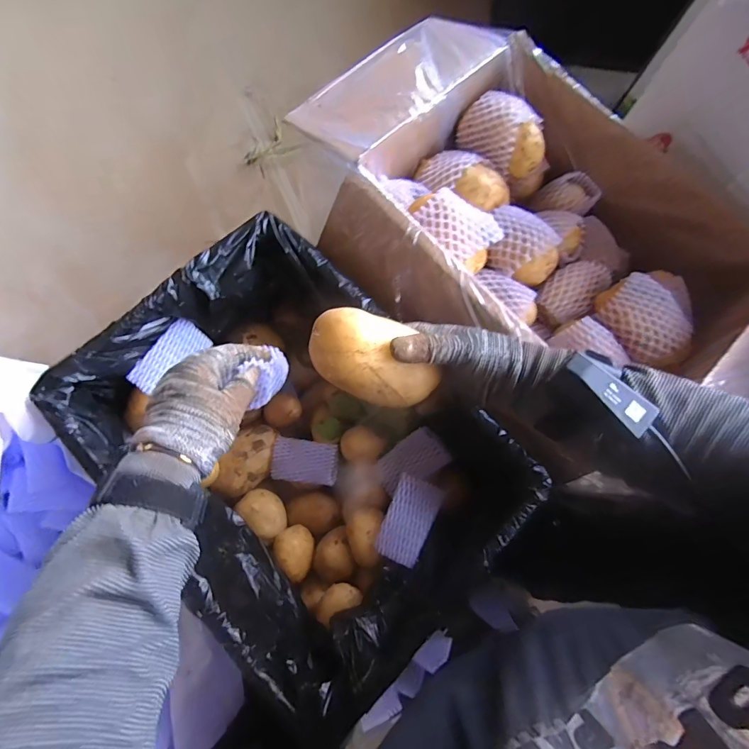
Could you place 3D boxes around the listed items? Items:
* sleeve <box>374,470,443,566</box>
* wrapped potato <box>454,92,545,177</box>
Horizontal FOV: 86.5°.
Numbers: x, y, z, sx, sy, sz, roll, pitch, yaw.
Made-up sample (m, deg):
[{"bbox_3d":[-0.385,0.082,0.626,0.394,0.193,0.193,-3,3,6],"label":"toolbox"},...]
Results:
[{"bbox_3d":[0.044,0.178,0.487,0.057,0.013,0.097,22,75,4],"label":"sleeve"},{"bbox_3d":[0.169,-0.318,0.525,0.124,0.055,0.057,41,77,9],"label":"wrapped potato"}]

